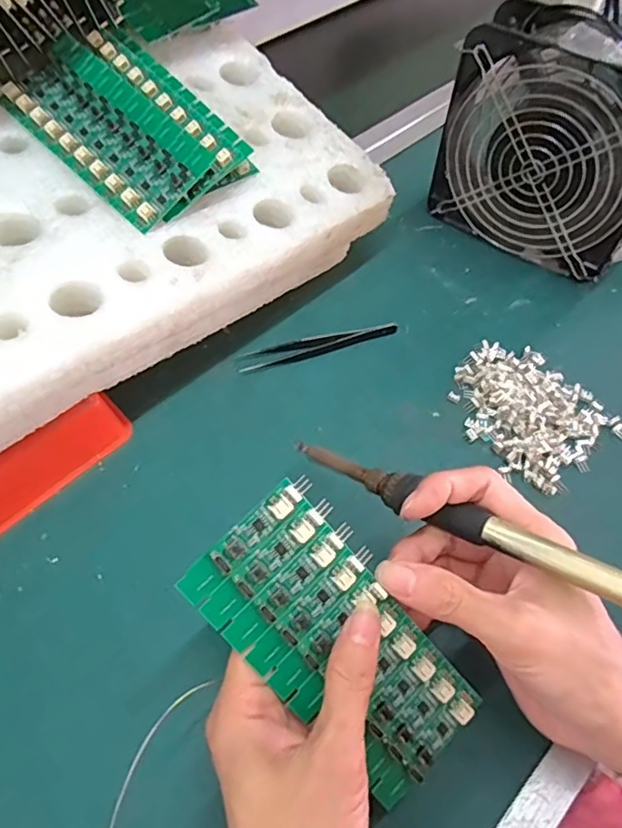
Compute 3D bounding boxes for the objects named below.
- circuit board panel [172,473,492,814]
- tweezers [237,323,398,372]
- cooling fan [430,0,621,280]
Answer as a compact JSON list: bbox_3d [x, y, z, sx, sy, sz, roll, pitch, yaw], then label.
[{"bbox_3d":[0.014,0.099,0.243,0.067,0.007,0.137,-42,97,-13],"label":"circuit board panel"},{"bbox_3d":[0.007,-0.049,0.403,0.115,0.007,0.017,-14,63,-10],"label":"tweezers"},{"bbox_3d":[0.177,-0.193,0.406,0.157,0.149,0.059,32,65,14],"label":"cooling fan"}]

